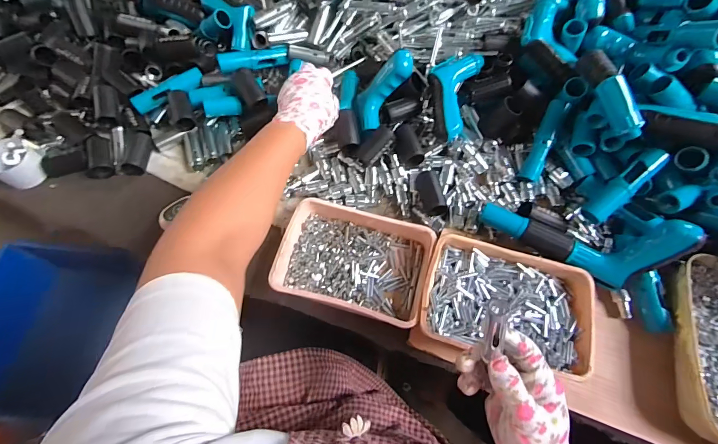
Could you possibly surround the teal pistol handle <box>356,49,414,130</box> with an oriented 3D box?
[{"bbox_3d":[0.035,-0.208,0.535,0.059,0.032,0.120,43,114,14],"label":"teal pistol handle"}]

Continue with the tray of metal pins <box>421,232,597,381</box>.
[{"bbox_3d":[0.183,0.106,0.442,0.201,0.044,0.139,14,66,7],"label":"tray of metal pins"}]

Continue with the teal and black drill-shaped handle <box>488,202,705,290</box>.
[{"bbox_3d":[0.283,0.030,0.460,0.236,0.073,0.080,11,70,21],"label":"teal and black drill-shaped handle"}]

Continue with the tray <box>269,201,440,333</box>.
[{"bbox_3d":[-0.007,0.050,0.473,0.196,0.040,0.148,15,66,7],"label":"tray"}]

